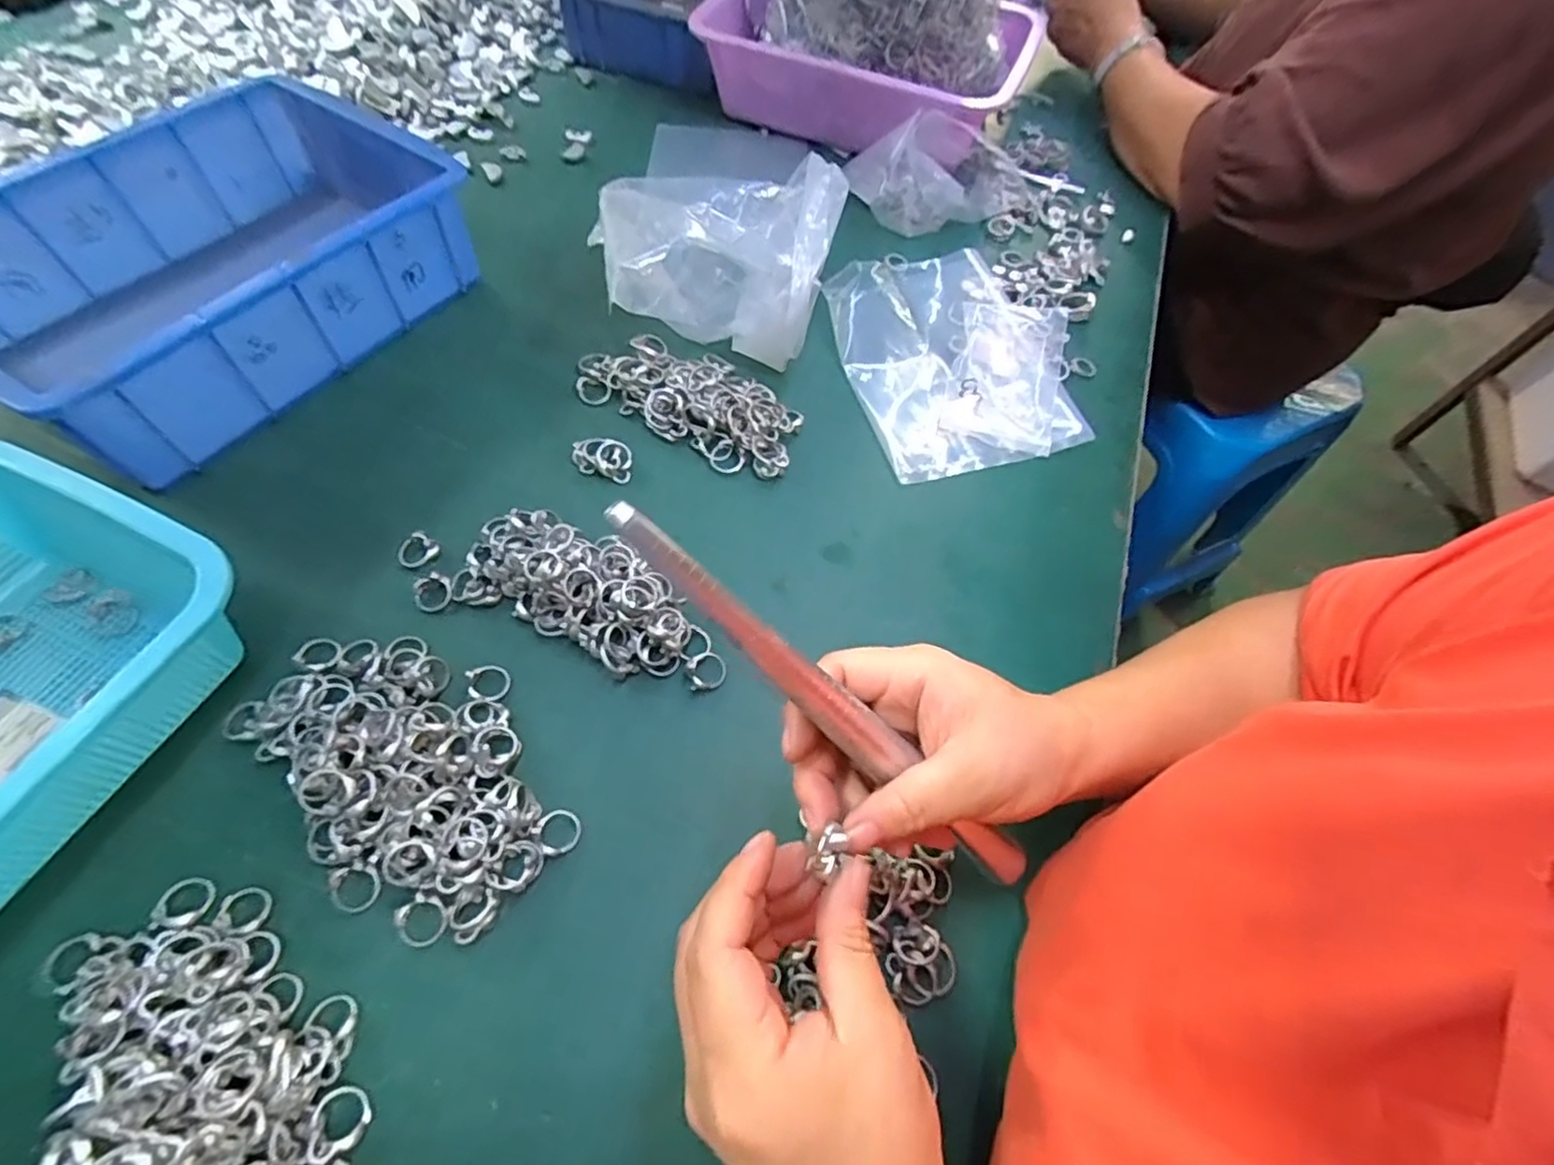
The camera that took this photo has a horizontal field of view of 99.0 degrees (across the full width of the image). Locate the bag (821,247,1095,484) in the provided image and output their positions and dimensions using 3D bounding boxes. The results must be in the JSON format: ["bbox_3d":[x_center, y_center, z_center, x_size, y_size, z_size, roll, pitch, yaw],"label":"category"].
[{"bbox_3d":[0.140,-0.176,0.508,0.164,0.029,0.203,-11,62,-11],"label":"bag"}]

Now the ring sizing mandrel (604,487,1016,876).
[{"bbox_3d":[0.029,0.055,0.249,0.241,0.014,0.016,44,57,-26],"label":"ring sizing mandrel"}]

